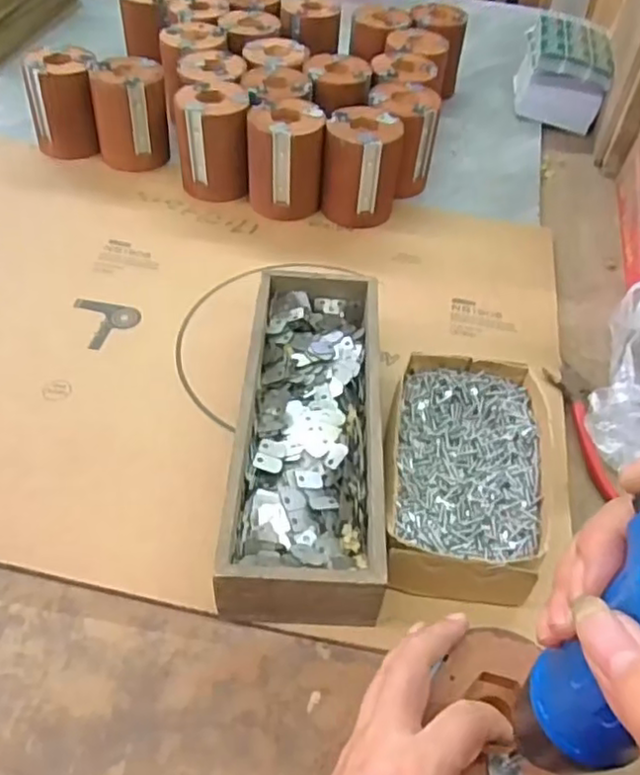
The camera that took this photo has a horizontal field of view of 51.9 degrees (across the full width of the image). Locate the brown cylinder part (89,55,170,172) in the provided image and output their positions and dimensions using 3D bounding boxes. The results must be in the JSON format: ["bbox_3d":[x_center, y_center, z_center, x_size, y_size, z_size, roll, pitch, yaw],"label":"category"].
[{"bbox_3d":[-0.213,-0.310,0.745,0.081,0.097,0.080,-8,50,-11],"label":"brown cylinder part"}]

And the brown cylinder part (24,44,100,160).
[{"bbox_3d":[-0.290,-0.321,0.753,0.080,0.100,0.073,-20,53,-21],"label":"brown cylinder part"}]

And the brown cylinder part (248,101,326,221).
[{"bbox_3d":[-0.037,-0.240,0.701,0.077,0.101,0.071,-1,49,-5],"label":"brown cylinder part"}]

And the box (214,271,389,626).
[{"bbox_3d":[-0.007,0.029,0.487,0.098,0.060,0.280,4,48,-1],"label":"box"}]

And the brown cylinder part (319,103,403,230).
[{"bbox_3d":[0.045,-0.232,0.695,0.075,0.098,0.070,11,49,6],"label":"brown cylinder part"}]

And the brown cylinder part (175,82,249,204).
[{"bbox_3d":[-0.114,-0.269,0.720,0.074,0.099,0.075,1,49,-4],"label":"brown cylinder part"}]

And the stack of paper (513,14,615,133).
[{"bbox_3d":[0.328,-0.429,0.890,0.107,0.093,0.136,10,49,5],"label":"stack of paper"}]

